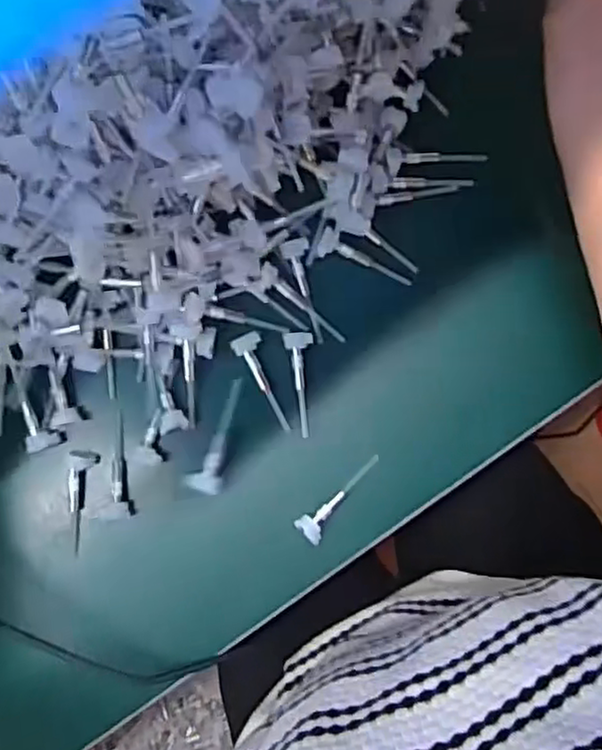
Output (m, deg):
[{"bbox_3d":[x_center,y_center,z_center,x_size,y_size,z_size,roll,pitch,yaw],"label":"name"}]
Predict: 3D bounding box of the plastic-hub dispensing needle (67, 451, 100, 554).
[{"bbox_3d":[-0.138,0.079,0.433,0.016,0.007,0.062,7,87,-1],"label":"plastic-hub dispensing needle"}]

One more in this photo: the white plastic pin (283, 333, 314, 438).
[{"bbox_3d":[0.000,0.006,0.438,0.018,0.007,0.064,-3,87,-1],"label":"white plastic pin"}]

